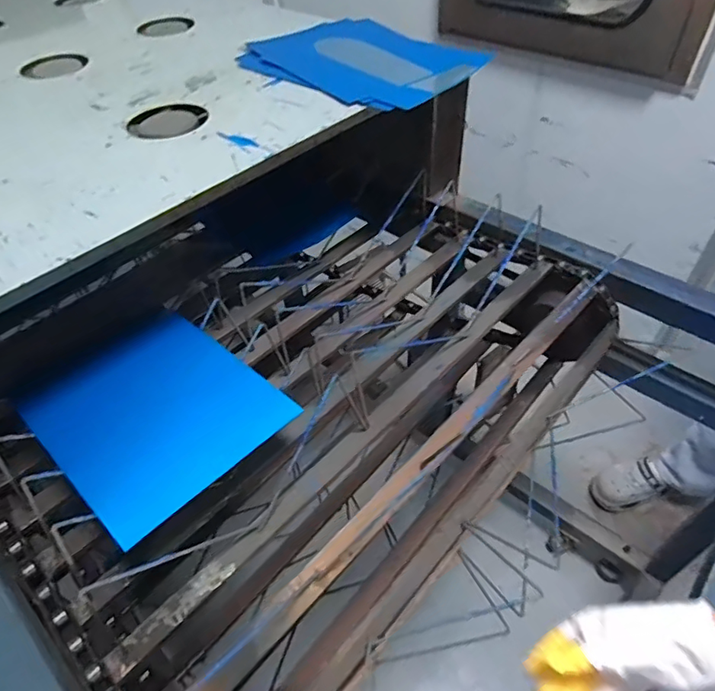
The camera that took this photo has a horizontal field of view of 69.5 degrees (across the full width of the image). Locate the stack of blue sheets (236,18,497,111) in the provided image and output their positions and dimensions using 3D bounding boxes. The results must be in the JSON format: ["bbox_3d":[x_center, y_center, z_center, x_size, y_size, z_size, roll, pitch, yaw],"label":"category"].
[{"bbox_3d":[0.009,-0.446,0.797,0.334,0.013,0.260,34,57,27],"label":"stack of blue sheets"}]

